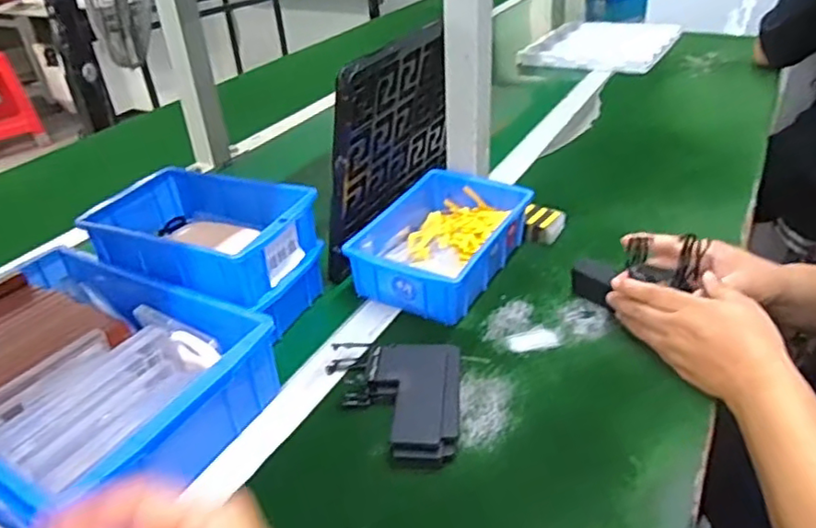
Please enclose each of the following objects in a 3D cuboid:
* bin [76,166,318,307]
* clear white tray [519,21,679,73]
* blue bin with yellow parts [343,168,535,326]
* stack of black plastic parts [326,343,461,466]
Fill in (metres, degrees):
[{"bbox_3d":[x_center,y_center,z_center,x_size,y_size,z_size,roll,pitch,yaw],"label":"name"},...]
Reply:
[{"bbox_3d":[-0.209,-0.025,0.627,0.203,0.074,0.140,14,37,24],"label":"bin"},{"bbox_3d":[0.465,-0.539,1.498,0.320,0.027,0.405,17,38,28],"label":"clear white tray"},{"bbox_3d":[0.039,-0.025,0.690,0.136,0.068,0.202,14,37,24],"label":"blue bin with yellow parts"},{"bbox_3d":[-0.015,0.114,0.523,0.117,0.027,0.129,1,33,7],"label":"stack of black plastic parts"}]

